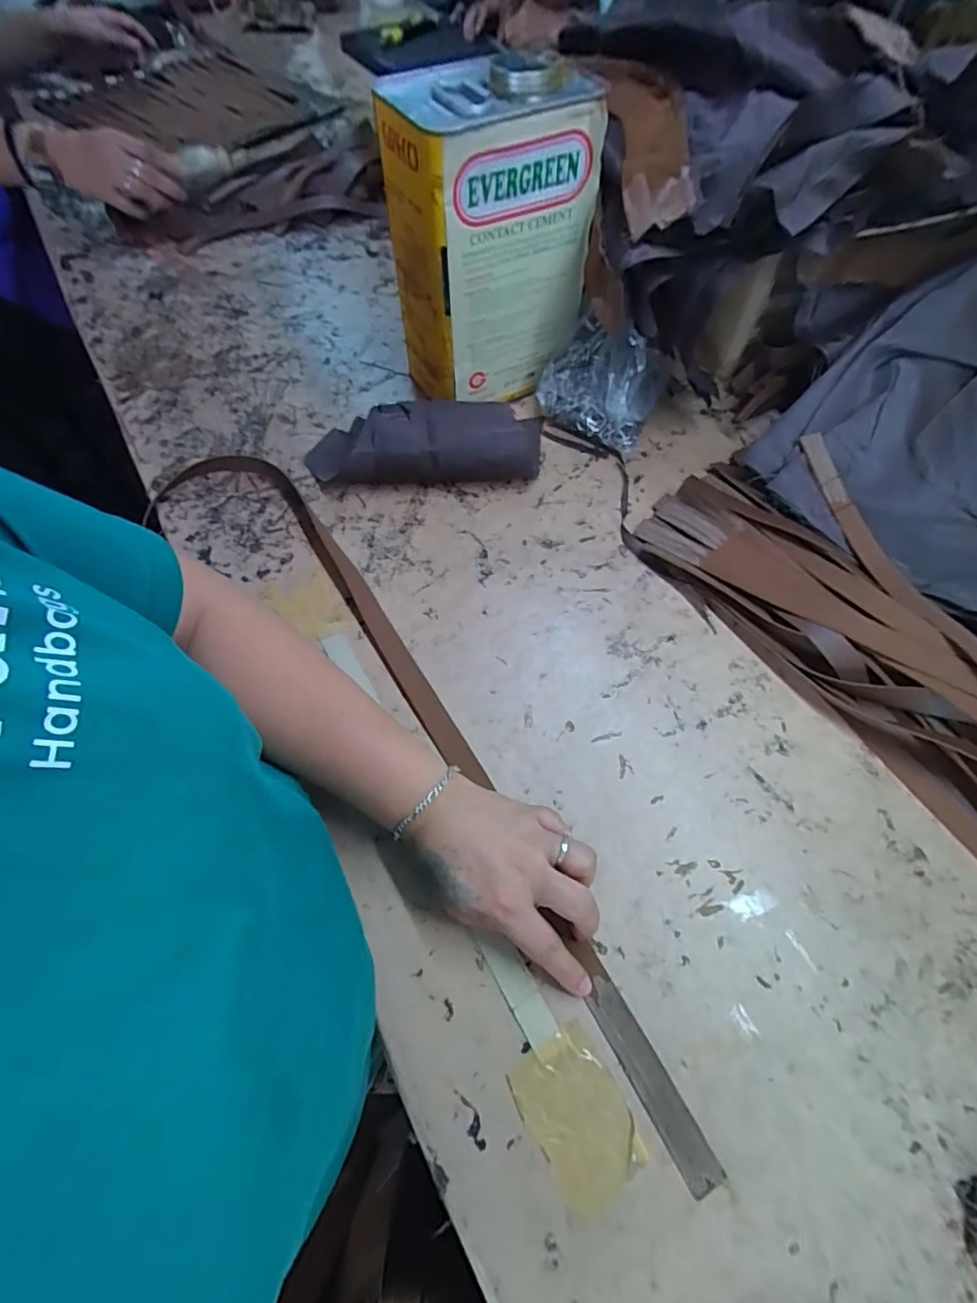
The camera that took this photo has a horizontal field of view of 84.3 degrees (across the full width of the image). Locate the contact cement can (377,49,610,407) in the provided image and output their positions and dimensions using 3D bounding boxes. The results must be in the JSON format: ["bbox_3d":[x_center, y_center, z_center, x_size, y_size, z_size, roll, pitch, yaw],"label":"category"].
[{"bbox_3d":[0.000,-0.358,0.498,0.155,0.230,0.112,-25,64,-14],"label":"contact cement can"}]

